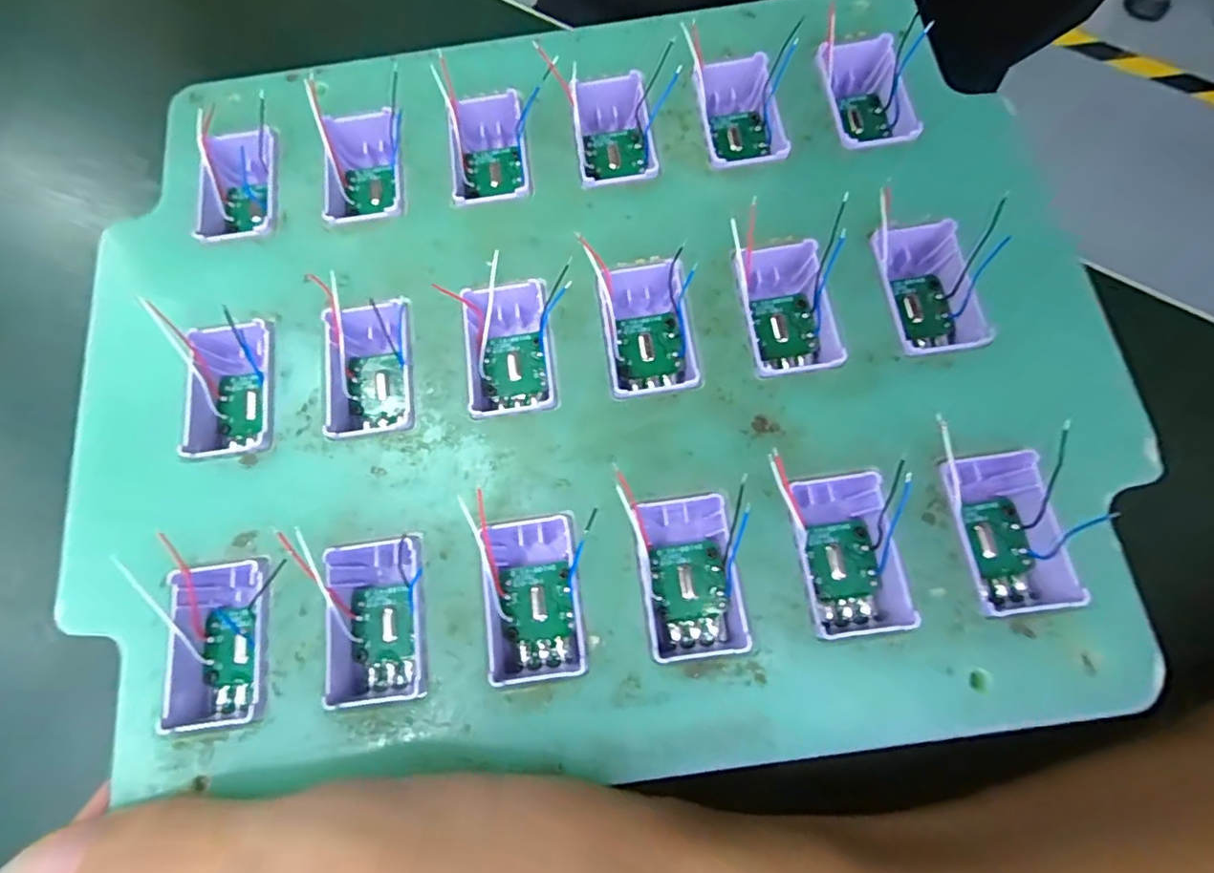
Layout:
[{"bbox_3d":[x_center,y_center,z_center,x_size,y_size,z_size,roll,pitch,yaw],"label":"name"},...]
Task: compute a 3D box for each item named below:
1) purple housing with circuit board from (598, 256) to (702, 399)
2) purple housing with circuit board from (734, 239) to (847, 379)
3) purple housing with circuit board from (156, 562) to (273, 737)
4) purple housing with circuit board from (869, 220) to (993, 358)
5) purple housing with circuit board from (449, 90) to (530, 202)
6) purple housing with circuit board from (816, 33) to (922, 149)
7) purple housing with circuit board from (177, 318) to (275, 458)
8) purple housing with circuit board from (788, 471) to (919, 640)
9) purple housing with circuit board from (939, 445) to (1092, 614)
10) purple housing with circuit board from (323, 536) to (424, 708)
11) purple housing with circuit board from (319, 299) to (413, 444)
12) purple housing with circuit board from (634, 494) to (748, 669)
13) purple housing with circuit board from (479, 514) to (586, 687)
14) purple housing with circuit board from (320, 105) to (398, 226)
[{"bbox_3d":[0.009,-0.024,0.130,0.020,0.011,0.033,-7,74,0],"label":"purple housing with circuit board"},{"bbox_3d":[0.041,-0.029,0.130,0.019,0.012,0.033,-9,74,0],"label":"purple housing with circuit board"},{"bbox_3d":[-0.079,0.043,0.116,0.021,0.010,0.031,-6,74,0],"label":"purple housing with circuit board"},{"bbox_3d":[0.072,-0.034,0.130,0.018,0.015,0.035,-7,74,0],"label":"purple housing with circuit board"},{"bbox_3d":[-0.031,-0.073,0.146,0.019,0.013,0.031,-7,74,0],"label":"purple housing with circuit board"},{"bbox_3d":[0.065,-0.086,0.144,0.020,0.011,0.033,-7,74,0],"label":"purple housing with circuit board"},{"bbox_3d":[-0.087,-0.010,0.132,0.021,0.014,0.032,-8,74,0],"label":"purple housing with circuit board"},{"bbox_3d":[0.048,0.025,0.116,0.018,0.015,0.032,-4,74,1],"label":"purple housing with circuit board"},{"bbox_3d":[0.079,0.019,0.113,0.019,0.015,0.030,-6,74,0],"label":"purple housing with circuit board"},{"bbox_3d":[-0.047,0.038,0.116,0.021,0.010,0.031,-11,74,-1],"label":"purple housing with circuit board"},{"bbox_3d":[-0.054,-0.015,0.130,0.020,0.010,0.033,-7,74,0],"label":"purple housing with circuit board"},{"bbox_3d":[0.017,0.028,0.115,0.018,0.012,0.030,-6,74,0],"label":"purple housing with circuit board"},{"bbox_3d":[-0.016,0.033,0.115,0.019,0.010,0.031,-6,74,0],"label":"purple housing with circuit board"},{"bbox_3d":[-0.063,-0.069,0.147,0.018,0.012,0.037,-10,74,-1],"label":"purple housing with circuit board"}]

